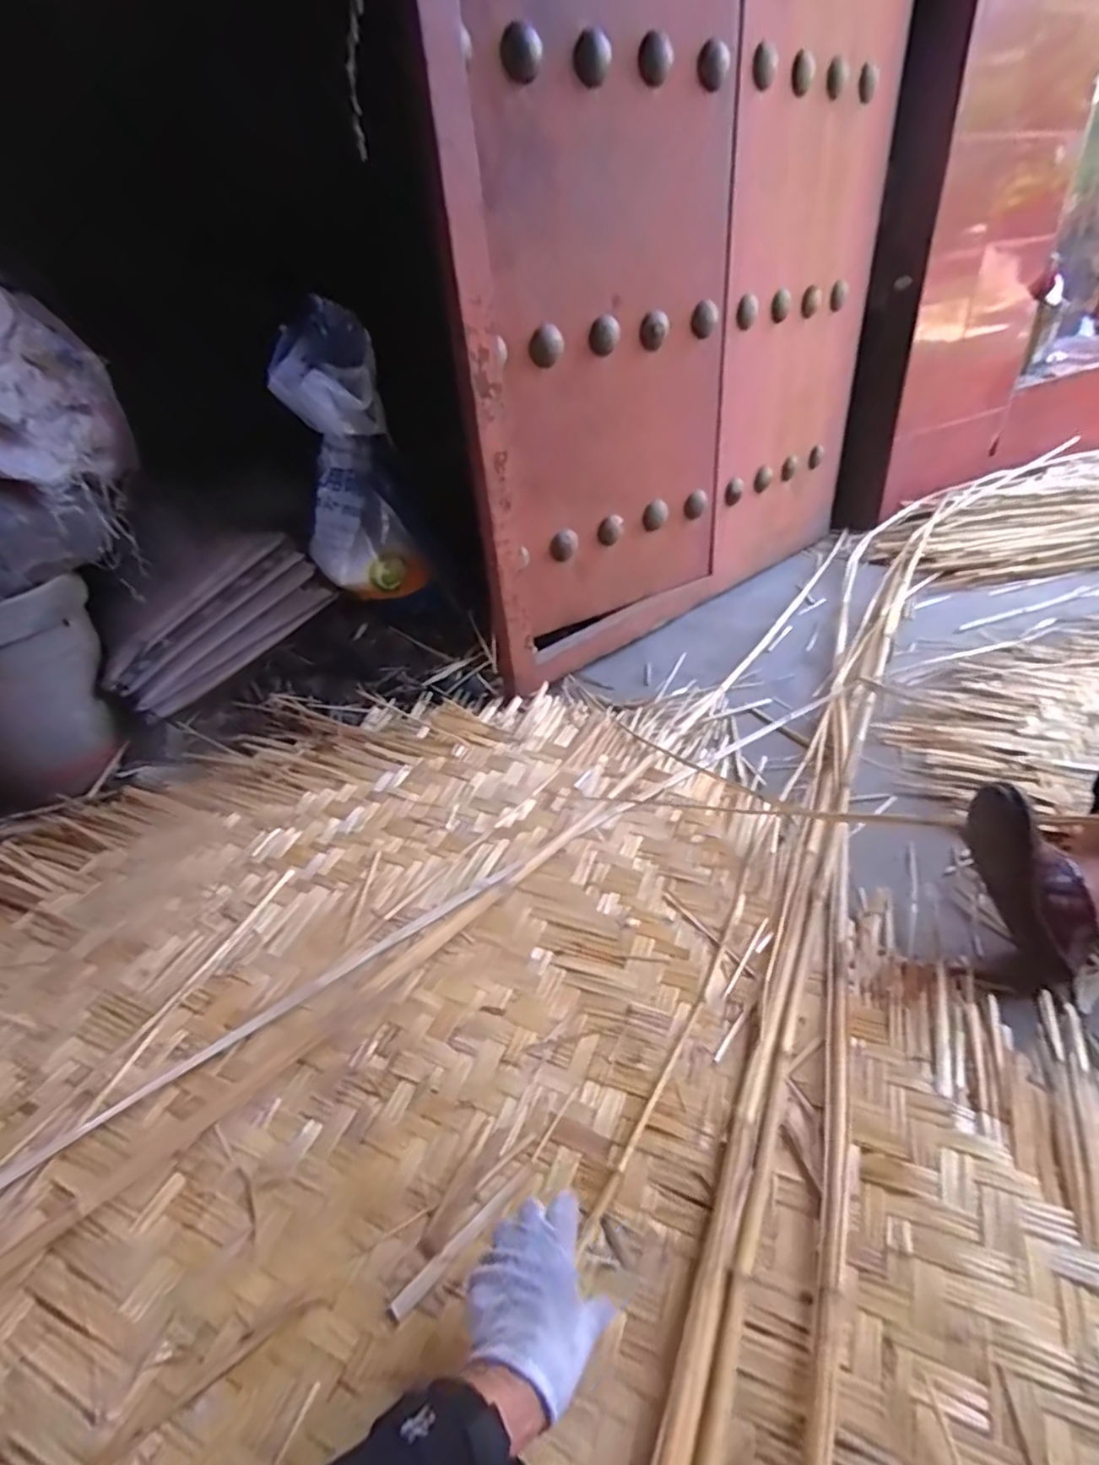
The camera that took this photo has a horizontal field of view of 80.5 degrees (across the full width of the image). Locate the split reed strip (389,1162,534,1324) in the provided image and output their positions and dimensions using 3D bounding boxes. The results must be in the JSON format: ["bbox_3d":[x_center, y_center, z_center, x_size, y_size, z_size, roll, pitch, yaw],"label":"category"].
[{"bbox_3d":[-0.072,0.445,0.574,0.153,0.004,0.015,-31,52,-32],"label":"split reed strip"}]

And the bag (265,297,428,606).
[{"bbox_3d":[-0.368,-0.473,1.190,0.178,0.469,0.139,0,37,7],"label":"bag"}]

